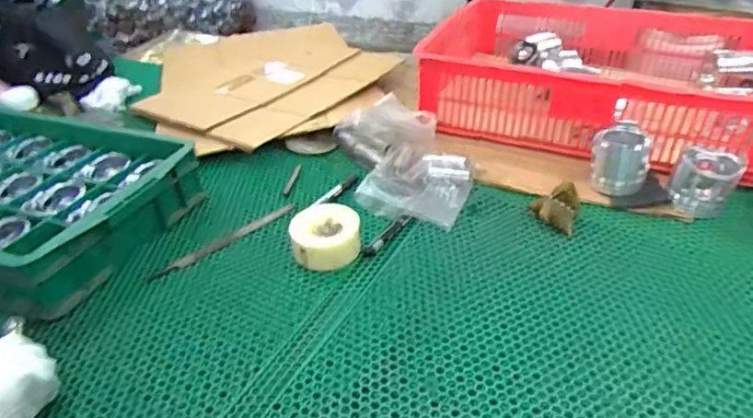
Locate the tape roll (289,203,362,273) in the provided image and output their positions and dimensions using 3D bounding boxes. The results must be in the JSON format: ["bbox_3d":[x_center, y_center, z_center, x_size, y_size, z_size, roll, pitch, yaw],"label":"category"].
[{"bbox_3d":[-0.072,0.037,0.749,0.095,0.042,0.093,-2,36,2],"label":"tape roll"}]

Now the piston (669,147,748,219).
[{"bbox_3d":[0.494,-0.043,0.797,0.083,0.075,0.091,22,43,31],"label":"piston"}]

